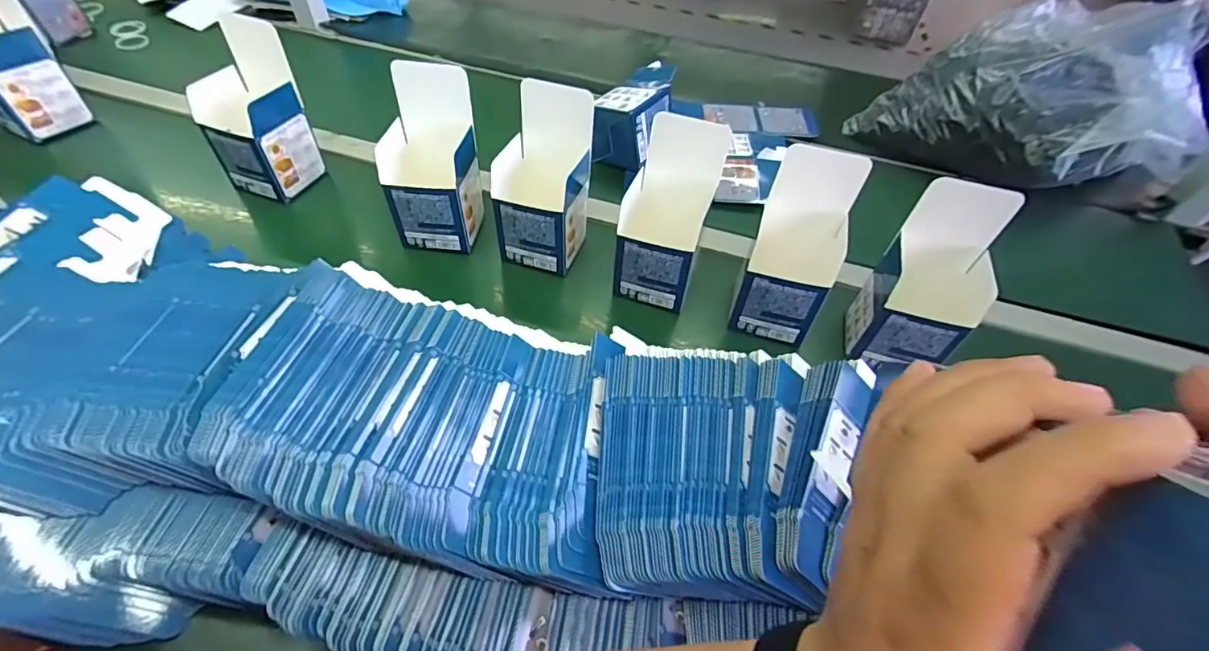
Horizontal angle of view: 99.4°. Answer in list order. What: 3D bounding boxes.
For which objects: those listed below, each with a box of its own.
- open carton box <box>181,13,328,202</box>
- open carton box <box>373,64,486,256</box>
[{"bbox_3d":[-0.421,-0.249,0.623,0.091,0.181,0.108,18,54,9],"label":"open carton box"},{"bbox_3d":[-0.196,-0.177,0.583,0.101,0.174,0.102,4,53,-1],"label":"open carton box"}]

